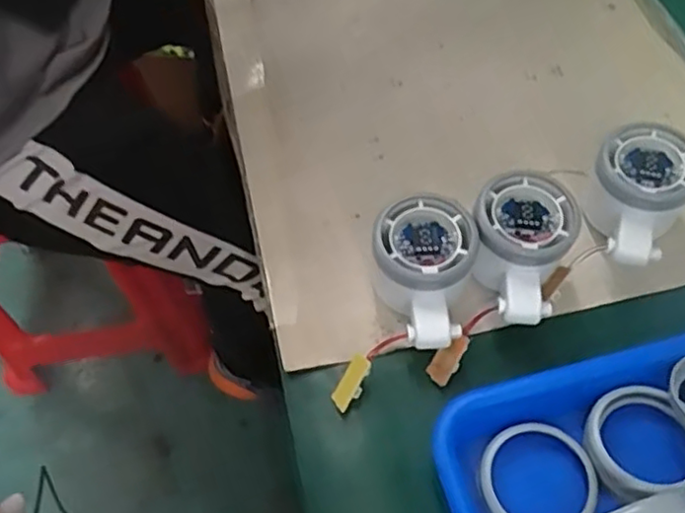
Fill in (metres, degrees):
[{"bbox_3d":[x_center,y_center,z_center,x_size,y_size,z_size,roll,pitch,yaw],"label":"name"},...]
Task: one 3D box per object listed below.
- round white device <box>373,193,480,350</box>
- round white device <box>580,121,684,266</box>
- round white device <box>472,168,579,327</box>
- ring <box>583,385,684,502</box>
[{"bbox_3d":[0.045,0.012,0.364,0.061,0.053,0.078,13,61,8],"label":"round white device"},{"bbox_3d":[0.176,-0.035,0.392,0.058,0.052,0.078,33,65,18],"label":"round white device"},{"bbox_3d":[0.098,-0.002,0.371,0.053,0.056,0.080,18,61,11],"label":"round white device"},{"bbox_3d":[0.150,0.094,0.325,0.050,0.009,0.055,-9,52,11],"label":"ring"}]

